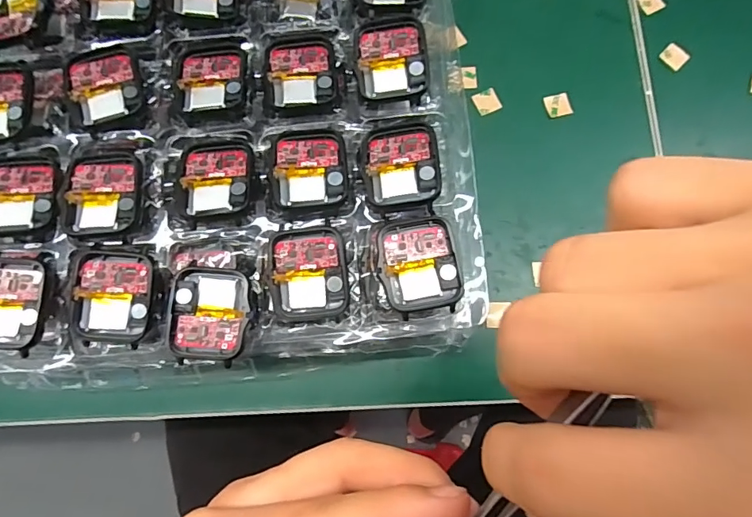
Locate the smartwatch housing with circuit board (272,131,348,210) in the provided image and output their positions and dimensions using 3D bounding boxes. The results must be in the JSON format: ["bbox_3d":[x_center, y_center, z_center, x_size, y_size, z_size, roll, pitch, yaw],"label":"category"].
[{"bbox_3d":[-0.033,-0.045,0.229,0.036,0.004,0.041,-4,79,-1],"label":"smartwatch housing with circuit board"}]

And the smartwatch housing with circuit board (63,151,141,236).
[{"bbox_3d":[-0.135,-0.033,0.228,0.037,0.005,0.042,-1,79,0],"label":"smartwatch housing with circuit board"}]

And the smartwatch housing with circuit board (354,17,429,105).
[{"bbox_3d":[0.008,-0.104,0.241,0.037,0.010,0.042,-4,79,-1],"label":"smartwatch housing with circuit board"}]

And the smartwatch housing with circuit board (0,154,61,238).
[{"bbox_3d":[-0.178,-0.032,0.231,0.042,0.011,0.042,-1,79,0],"label":"smartwatch housing with circuit board"}]

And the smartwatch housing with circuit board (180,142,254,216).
[{"bbox_3d":[-0.080,-0.041,0.232,0.035,0.006,0.039,-2,79,0],"label":"smartwatch housing with circuit board"}]

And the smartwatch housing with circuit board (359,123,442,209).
[{"bbox_3d":[0.012,-0.046,0.228,0.037,0.008,0.043,-3,79,-1],"label":"smartwatch housing with circuit board"}]

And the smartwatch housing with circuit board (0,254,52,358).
[{"bbox_3d":[-0.176,0.021,0.221,0.036,0.008,0.046,0,78,0],"label":"smartwatch housing with circuit board"}]

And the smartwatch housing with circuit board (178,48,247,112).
[{"bbox_3d":[-0.086,-0.096,0.244,0.035,0.006,0.040,-3,79,-1],"label":"smartwatch housing with circuit board"}]

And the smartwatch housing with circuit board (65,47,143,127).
[{"bbox_3d":[-0.139,-0.089,0.237,0.034,0.006,0.041,-17,79,-3],"label":"smartwatch housing with circuit board"}]

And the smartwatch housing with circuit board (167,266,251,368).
[{"bbox_3d":[-0.079,0.027,0.220,0.037,0.006,0.043,4,79,1],"label":"smartwatch housing with circuit board"}]

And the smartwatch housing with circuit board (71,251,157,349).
[{"bbox_3d":[-0.126,0.019,0.223,0.035,0.012,0.043,7,79,1],"label":"smartwatch housing with circuit board"}]

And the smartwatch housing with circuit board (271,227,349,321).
[{"bbox_3d":[-0.032,0.007,0.222,0.036,0.011,0.043,-3,79,-1],"label":"smartwatch housing with circuit board"}]

